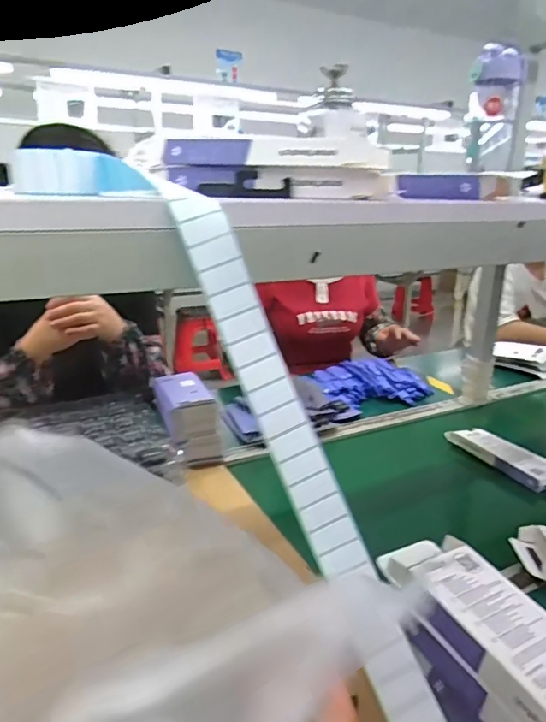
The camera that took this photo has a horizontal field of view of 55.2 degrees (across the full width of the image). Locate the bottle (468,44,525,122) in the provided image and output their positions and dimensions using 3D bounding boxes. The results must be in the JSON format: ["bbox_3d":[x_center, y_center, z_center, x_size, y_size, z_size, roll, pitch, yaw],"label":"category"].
[{"bbox_3d":[0.363,-0.452,0.847,0.080,0.103,0.057,9,20,21],"label":"bottle"}]

